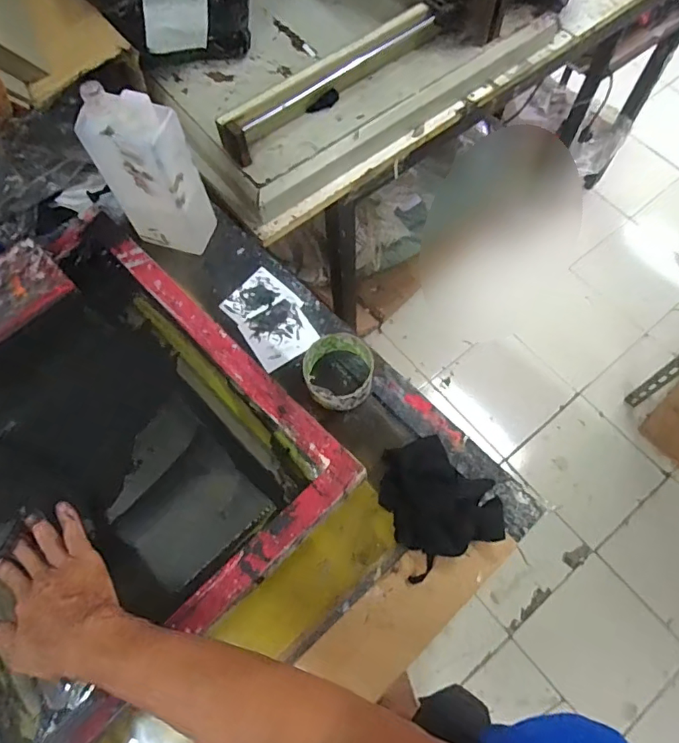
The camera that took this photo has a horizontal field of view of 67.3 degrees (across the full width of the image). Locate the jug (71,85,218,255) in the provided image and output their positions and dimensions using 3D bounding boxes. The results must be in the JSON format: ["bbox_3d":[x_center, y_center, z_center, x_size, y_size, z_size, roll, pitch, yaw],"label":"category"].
[{"bbox_3d":[-0.223,-0.227,0.607,0.100,0.215,0.054,12,68,6],"label":"jug"}]

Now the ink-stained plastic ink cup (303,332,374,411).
[{"bbox_3d":[-0.002,0.004,0.610,0.080,0.049,0.090,2,68,2],"label":"ink-stained plastic ink cup"}]

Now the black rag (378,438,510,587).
[{"bbox_3d":[0.104,0.135,0.550,0.110,0.041,0.128,-24,69,-9],"label":"black rag"}]

